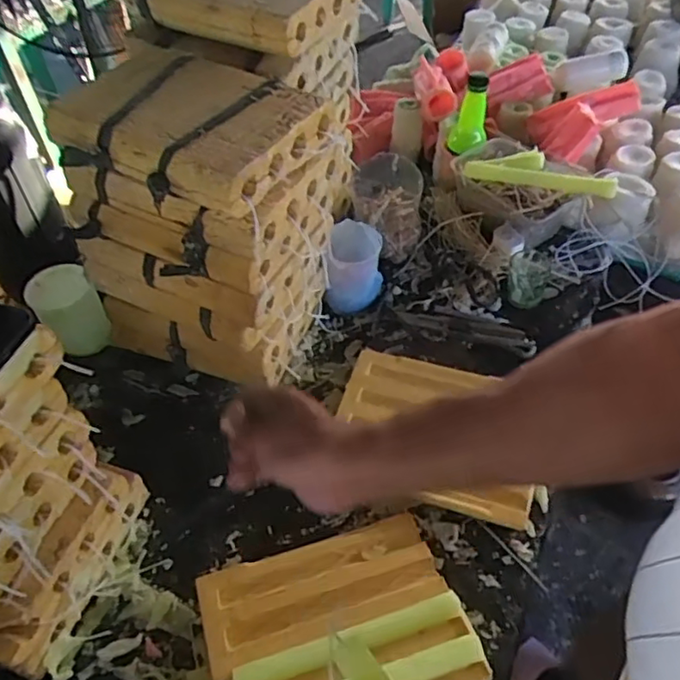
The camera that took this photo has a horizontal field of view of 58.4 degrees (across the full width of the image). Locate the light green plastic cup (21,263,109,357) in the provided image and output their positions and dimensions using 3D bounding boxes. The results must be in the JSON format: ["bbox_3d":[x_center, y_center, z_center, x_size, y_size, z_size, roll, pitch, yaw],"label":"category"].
[{"bbox_3d":[-0.335,-0.039,0.750,0.070,0.095,0.078,-28,55,-20],"label":"light green plastic cup"}]

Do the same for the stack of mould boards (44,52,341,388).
[{"bbox_3d":[-0.136,-0.112,0.654,0.234,0.298,0.183,26,55,21],"label":"stack of mould boards"}]

